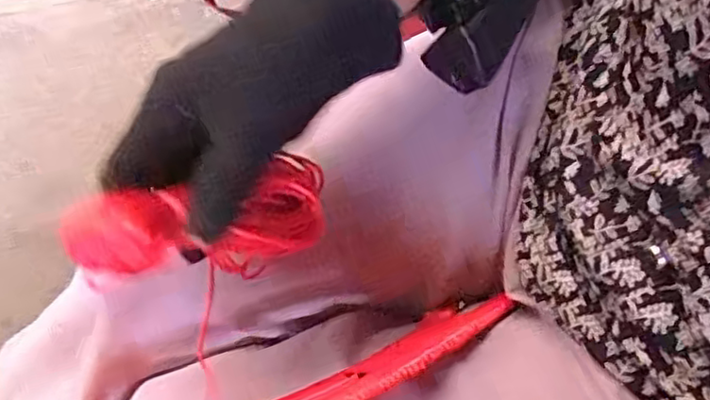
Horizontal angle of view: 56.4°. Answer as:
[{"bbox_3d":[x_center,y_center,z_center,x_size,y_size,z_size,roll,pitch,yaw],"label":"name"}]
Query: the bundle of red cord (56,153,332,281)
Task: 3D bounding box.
[{"bbox_3d":[-0.064,0.010,0.302,0.120,0.038,0.045,-5,62,-48],"label":"bundle of red cord"}]

